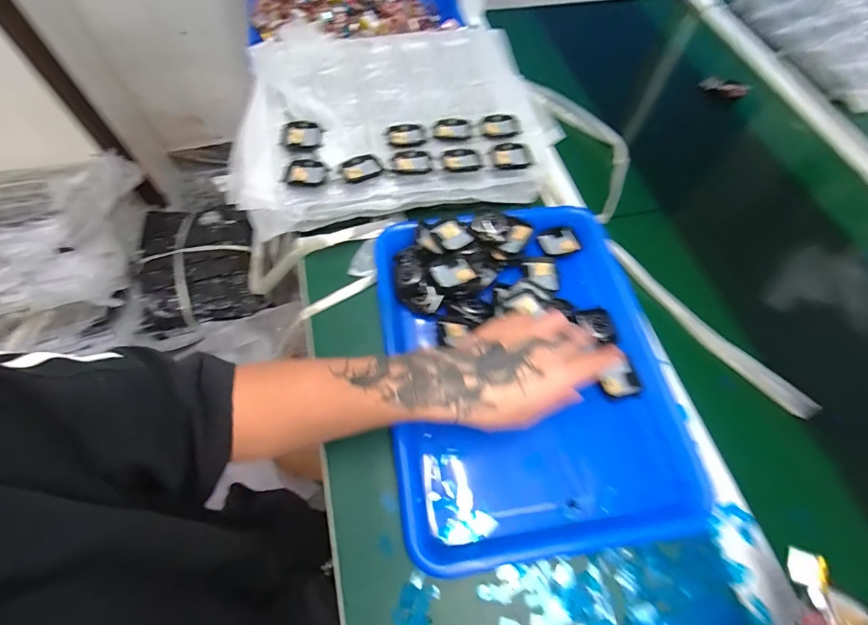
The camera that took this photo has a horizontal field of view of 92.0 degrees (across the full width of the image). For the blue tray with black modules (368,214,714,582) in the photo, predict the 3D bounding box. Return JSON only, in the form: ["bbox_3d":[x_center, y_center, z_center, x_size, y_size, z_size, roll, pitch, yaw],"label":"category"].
[{"bbox_3d":[0.087,0.040,0.402,0.268,0.039,0.333,-7,62,-3],"label":"blue tray with black modules"}]

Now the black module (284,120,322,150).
[{"bbox_3d":[-0.153,-0.206,0.486,0.043,0.013,0.036,0,62,-1],"label":"black module"}]

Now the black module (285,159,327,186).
[{"bbox_3d":[-0.141,-0.154,0.463,0.043,0.008,0.034,3,62,1],"label":"black module"}]

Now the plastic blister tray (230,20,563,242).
[{"bbox_3d":[-0.050,-0.254,0.520,0.357,0.044,0.310,-6,62,-2],"label":"plastic blister tray"}]

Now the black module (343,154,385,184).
[{"bbox_3d":[-0.079,-0.161,0.467,0.042,0.005,0.035,-23,65,-13],"label":"black module"}]

